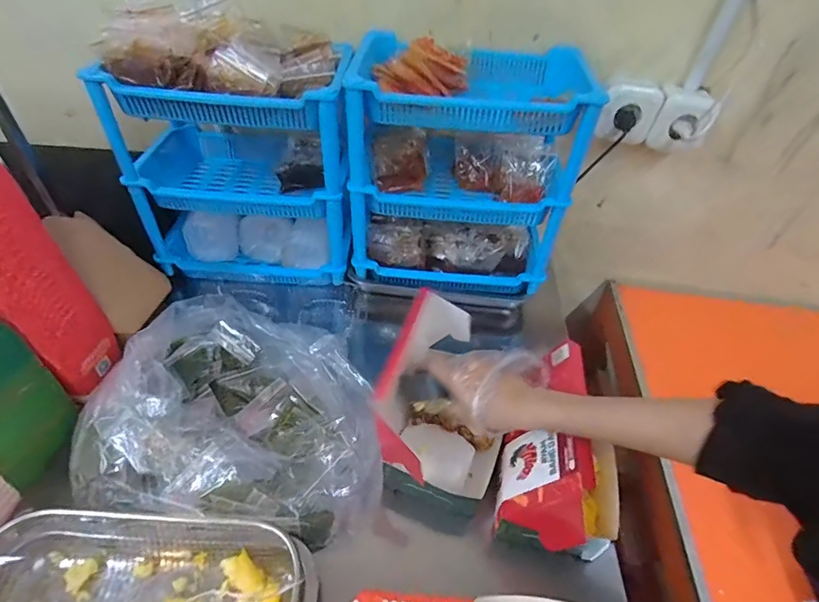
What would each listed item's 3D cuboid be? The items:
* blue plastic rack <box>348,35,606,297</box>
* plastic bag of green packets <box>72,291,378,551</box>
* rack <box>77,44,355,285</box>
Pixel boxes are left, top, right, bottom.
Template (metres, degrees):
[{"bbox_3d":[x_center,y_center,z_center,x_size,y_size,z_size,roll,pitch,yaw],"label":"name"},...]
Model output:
[{"bbox_3d":[0.075,-0.189,0.678,0.302,0.304,0.189,8,44,2],"label":"blue plastic rack"},{"bbox_3d":[-0.189,0.109,0.528,0.313,0.112,0.267,7,44,1],"label":"plastic bag of green packets"},{"bbox_3d":[-0.243,-0.203,0.706,0.306,0.324,0.206,2,44,-5],"label":"rack"}]

